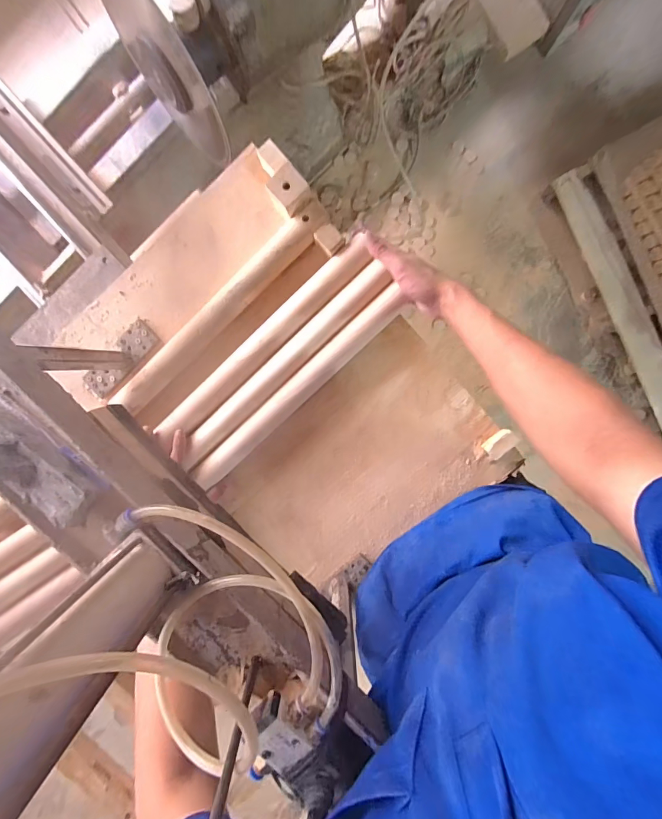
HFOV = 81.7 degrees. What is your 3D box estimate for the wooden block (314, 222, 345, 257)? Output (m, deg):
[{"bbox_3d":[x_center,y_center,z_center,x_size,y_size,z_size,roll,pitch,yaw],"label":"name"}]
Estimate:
[{"bbox_3d":[-0.002,-0.229,0.516,0.031,0.013,0.037,-43,94,6],"label":"wooden block"}]

